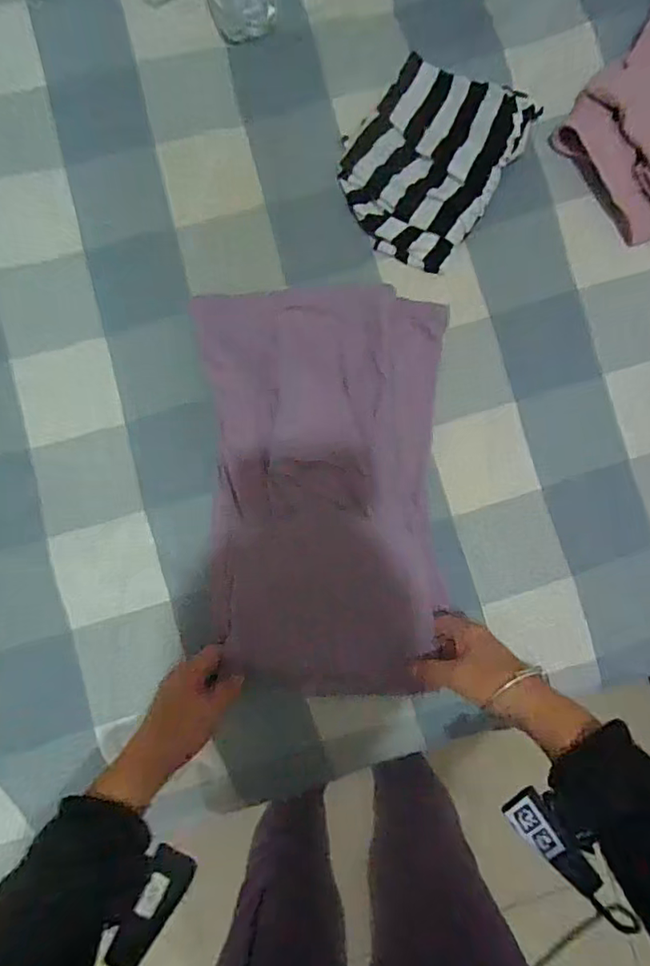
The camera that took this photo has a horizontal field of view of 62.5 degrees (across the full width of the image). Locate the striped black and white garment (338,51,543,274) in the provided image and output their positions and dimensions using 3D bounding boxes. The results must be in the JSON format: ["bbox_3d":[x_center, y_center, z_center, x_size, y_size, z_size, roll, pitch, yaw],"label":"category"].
[{"bbox_3d":[0.110,-0.346,0.574,0.159,0.041,0.196,31,86,1],"label":"striped black and white garment"}]

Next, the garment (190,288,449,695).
[{"bbox_3d":[0.005,0.006,0.542,0.233,0.043,0.390,-3,86,-1],"label":"garment"}]

